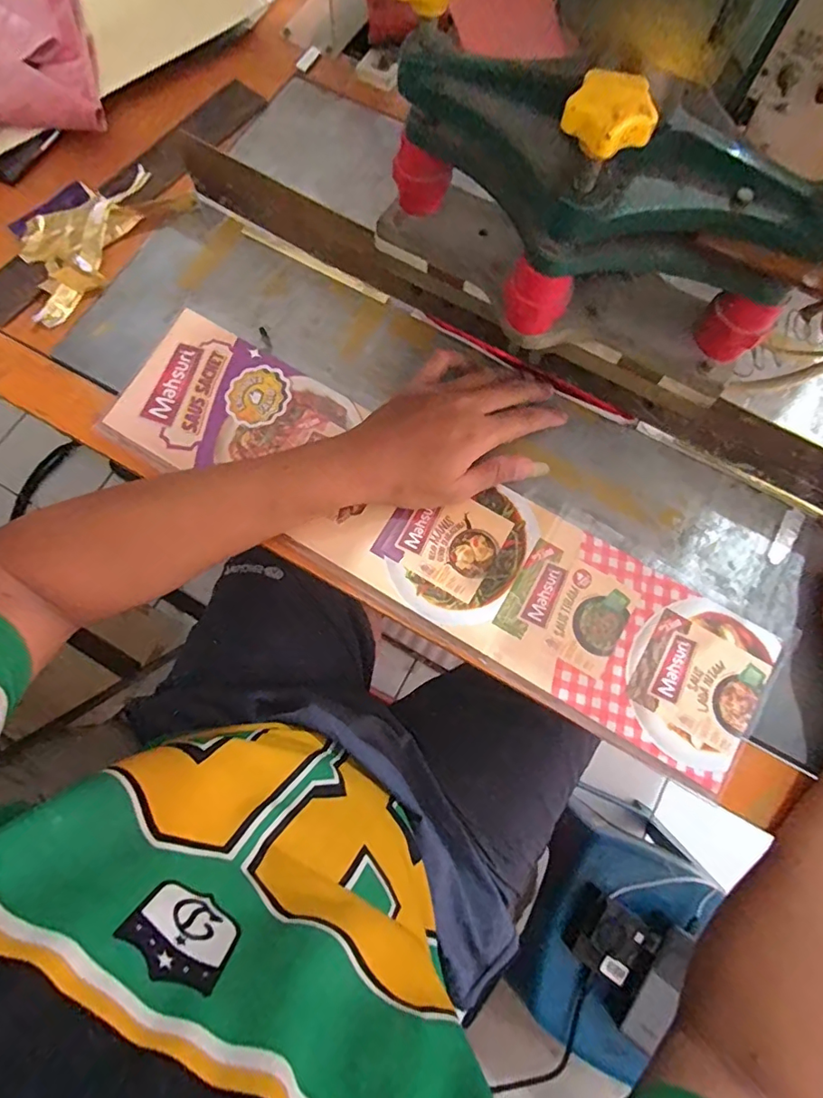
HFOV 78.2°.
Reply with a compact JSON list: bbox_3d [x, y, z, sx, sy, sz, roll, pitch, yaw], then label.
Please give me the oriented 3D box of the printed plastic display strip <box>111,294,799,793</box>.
[{"bbox_3d":[0.005,-0.012,0.399,0.544,0.010,0.135,30,81,7],"label":"printed plastic display strip"}]

